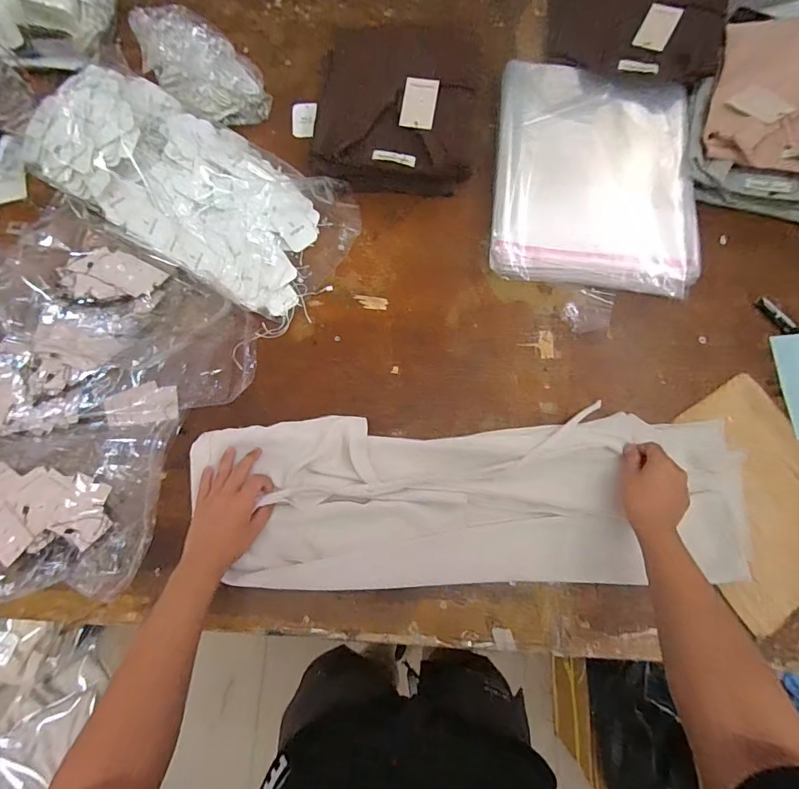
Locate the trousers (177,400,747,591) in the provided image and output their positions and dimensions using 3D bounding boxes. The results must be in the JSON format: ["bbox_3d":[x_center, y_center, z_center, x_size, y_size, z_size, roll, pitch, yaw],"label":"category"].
[{"bbox_3d":[0.109,0.142,0.586,0.758,0.052,0.221,-1,77,1],"label":"trousers"}]

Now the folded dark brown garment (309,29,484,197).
[{"bbox_3d":[-0.002,-0.480,0.701,0.274,0.088,0.299,5,76,0],"label":"folded dark brown garment"}]

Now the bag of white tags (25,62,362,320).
[{"bbox_3d":[-0.329,-0.326,0.667,0.498,0.115,0.239,28,78,5],"label":"bag of white tags"}]

